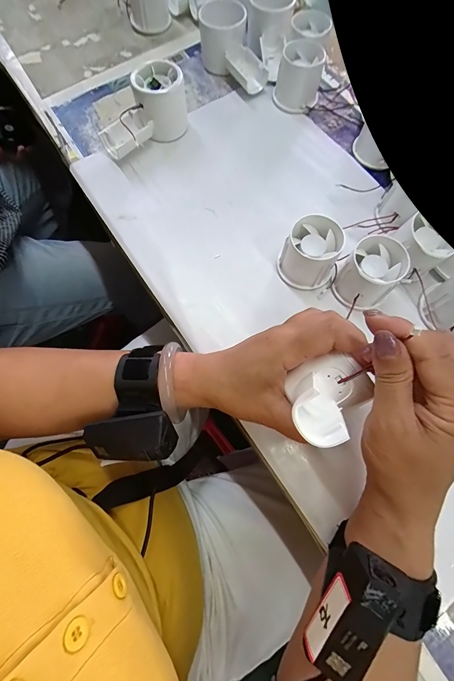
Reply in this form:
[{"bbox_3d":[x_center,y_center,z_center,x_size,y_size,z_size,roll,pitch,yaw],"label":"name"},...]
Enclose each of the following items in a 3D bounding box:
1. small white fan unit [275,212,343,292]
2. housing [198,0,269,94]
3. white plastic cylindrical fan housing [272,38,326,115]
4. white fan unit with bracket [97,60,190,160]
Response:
[{"bbox_3d":[0.082,-0.087,0.306,0.054,0.047,0.052,0,72,0],"label":"small white fan unit"},{"bbox_3d":[0.009,-0.372,0.396,0.058,0.055,0.107,-25,74,-8],"label":"housing"},{"bbox_3d":[0.089,-0.329,0.386,0.054,0.048,0.056,8,72,3],"label":"white plastic cylindrical fan housing"},{"bbox_3d":[-0.096,-0.261,0.359,0.054,0.056,0.107,37,76,11],"label":"white fan unit with bracket"}]

